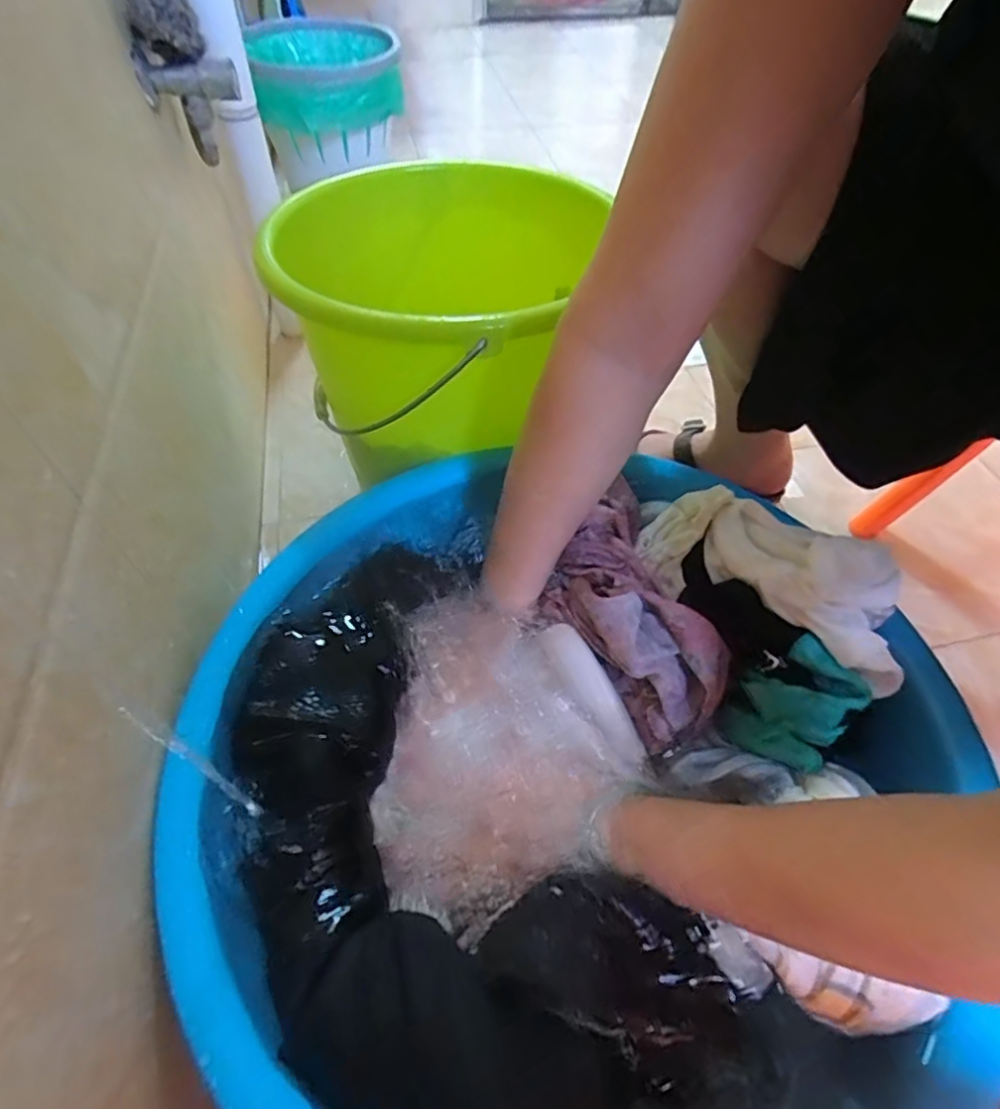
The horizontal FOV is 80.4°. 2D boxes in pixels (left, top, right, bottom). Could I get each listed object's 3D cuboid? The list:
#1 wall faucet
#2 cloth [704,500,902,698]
[{"bbox_3d":[-0.289,-0.426,0.568,0.083,0.087,0.037,-22,55,-17],"label":"wall faucet"},{"bbox_3d":[0.212,0.019,0.403,0.074,0.067,0.151,-28,57,-21],"label":"cloth"}]

